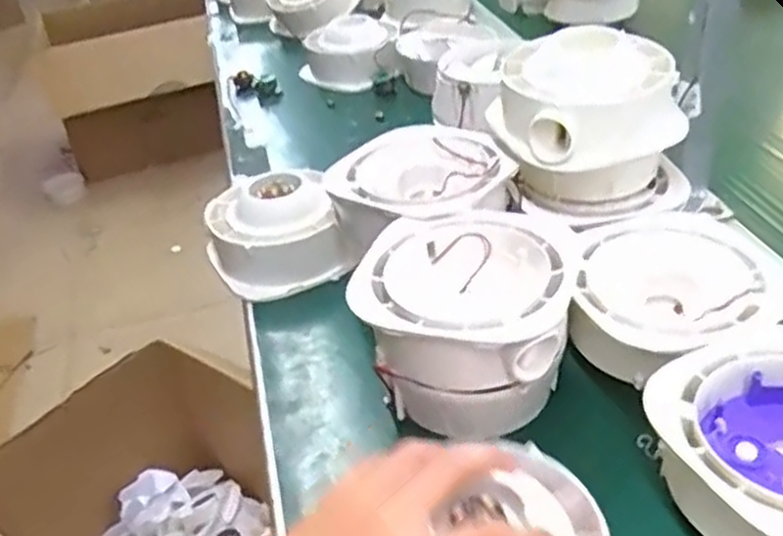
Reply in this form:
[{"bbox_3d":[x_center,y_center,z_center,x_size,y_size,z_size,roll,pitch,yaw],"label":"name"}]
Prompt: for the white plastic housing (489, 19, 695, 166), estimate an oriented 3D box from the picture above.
[{"bbox_3d":[0.148,-0.134,0.591,0.129,0.072,0.099,-11,36,-5],"label":"white plastic housing"}]

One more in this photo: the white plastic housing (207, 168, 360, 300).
[{"bbox_3d":[-0.105,-0.030,0.688,0.113,0.076,0.123,-17,37,-13],"label":"white plastic housing"}]

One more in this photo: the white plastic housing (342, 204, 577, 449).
[{"bbox_3d":[0.051,0.039,0.528,0.132,0.103,0.131,-5,36,4],"label":"white plastic housing"}]

